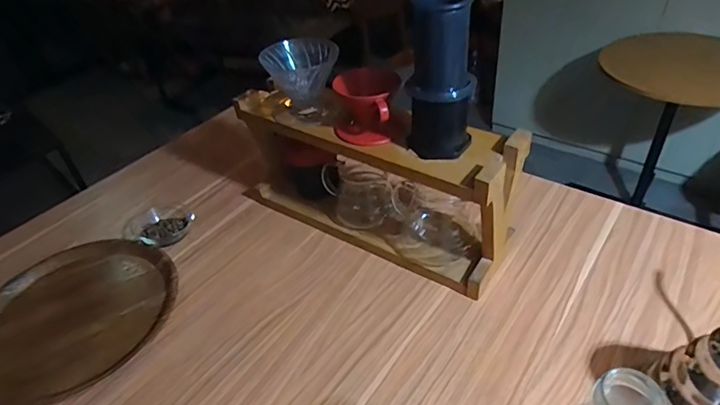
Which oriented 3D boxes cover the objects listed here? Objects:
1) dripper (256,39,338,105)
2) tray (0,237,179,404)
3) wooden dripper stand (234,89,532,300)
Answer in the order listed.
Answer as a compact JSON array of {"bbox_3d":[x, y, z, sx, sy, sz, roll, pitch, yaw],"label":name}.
[{"bbox_3d":[-0.083,-0.194,0.720,0.103,0.079,0.089,-35,48,-29],"label":"dripper"},{"bbox_3d":[-0.425,0.165,0.707,0.266,0.031,0.292,-4,40,3],"label":"tray"},{"bbox_3d":[0.011,-0.033,0.744,0.441,0.218,0.117,18,46,26],"label":"wooden dripper stand"}]

